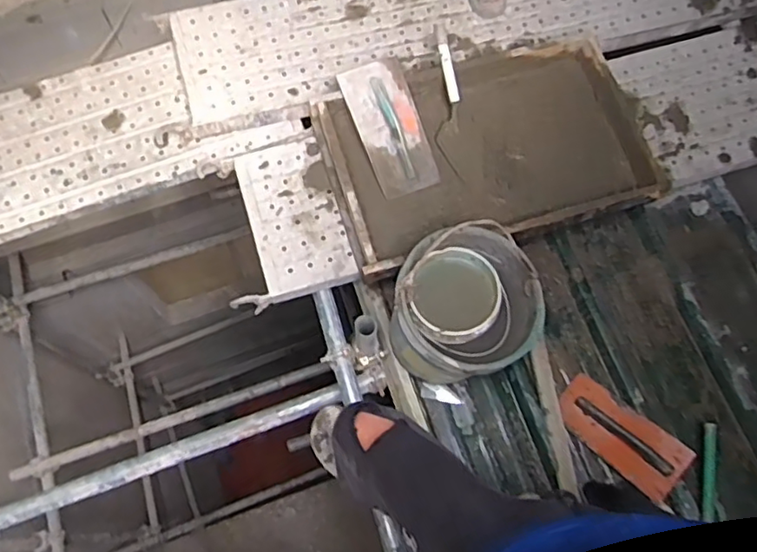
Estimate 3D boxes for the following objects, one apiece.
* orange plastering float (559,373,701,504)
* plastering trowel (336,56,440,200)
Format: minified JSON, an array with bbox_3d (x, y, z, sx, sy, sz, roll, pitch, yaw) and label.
[{"bbox_3d":[0.595,0.389,1.482,0.315,0.044,0.144,38,73,14],"label":"orange plastering float"},{"bbox_3d":[0.032,-0.376,1.529,0.163,0.043,0.342,-21,92,-8],"label":"plastering trowel"}]

